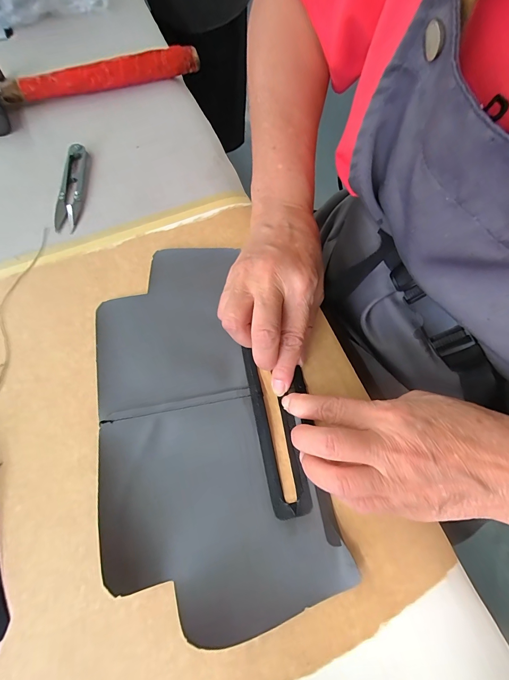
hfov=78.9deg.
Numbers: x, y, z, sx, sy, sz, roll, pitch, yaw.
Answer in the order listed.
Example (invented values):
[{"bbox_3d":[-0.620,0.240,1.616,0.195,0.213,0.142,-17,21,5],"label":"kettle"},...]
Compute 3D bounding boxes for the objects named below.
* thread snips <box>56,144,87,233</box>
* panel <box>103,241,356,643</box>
[{"bbox_3d":[-0.182,-0.152,0.307,0.024,0.010,0.102,0,70,-3],"label":"thread snips"},{"bbox_3d":[-0.041,0.053,0.245,0.157,0.013,0.284,-11,71,-7],"label":"panel"}]

